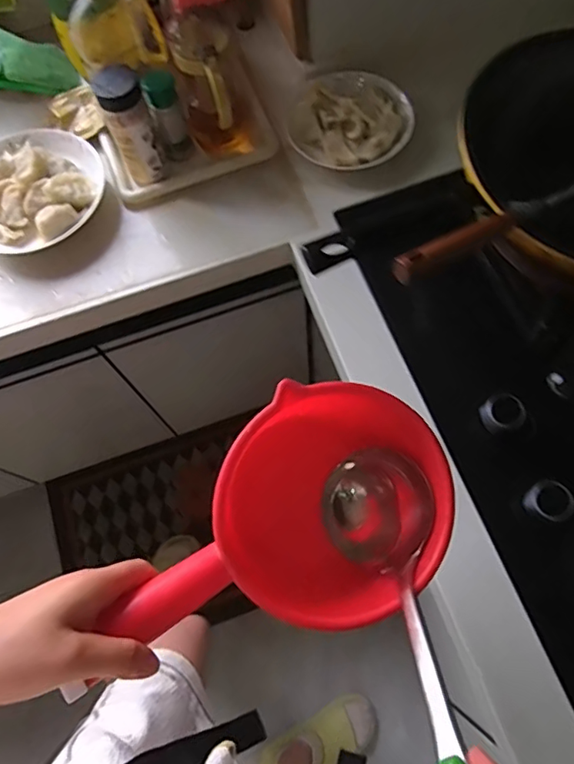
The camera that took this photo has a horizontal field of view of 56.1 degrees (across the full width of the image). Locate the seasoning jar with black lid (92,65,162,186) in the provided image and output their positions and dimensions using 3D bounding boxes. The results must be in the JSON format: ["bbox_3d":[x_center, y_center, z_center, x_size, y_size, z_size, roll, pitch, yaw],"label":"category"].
[{"bbox_3d":[-0.202,-0.331,0.692,0.050,0.132,0.054,-23,68,-6],"label":"seasoning jar with black lid"}]

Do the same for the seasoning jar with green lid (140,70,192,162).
[{"bbox_3d":[-0.159,-0.355,0.723,0.041,0.104,0.050,-18,67,-4],"label":"seasoning jar with green lid"}]

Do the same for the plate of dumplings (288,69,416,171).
[{"bbox_3d":[0.086,-0.362,0.745,0.148,0.028,0.161,-1,67,3],"label":"plate of dumplings"}]

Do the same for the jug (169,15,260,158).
[{"bbox_3d":[-0.094,-0.387,0.716,0.092,0.156,0.086,-7,67,0],"label":"jug"}]

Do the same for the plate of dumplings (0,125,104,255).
[{"bbox_3d":[-0.356,-0.266,0.750,0.192,0.043,0.202,-1,67,3],"label":"plate of dumplings"}]

